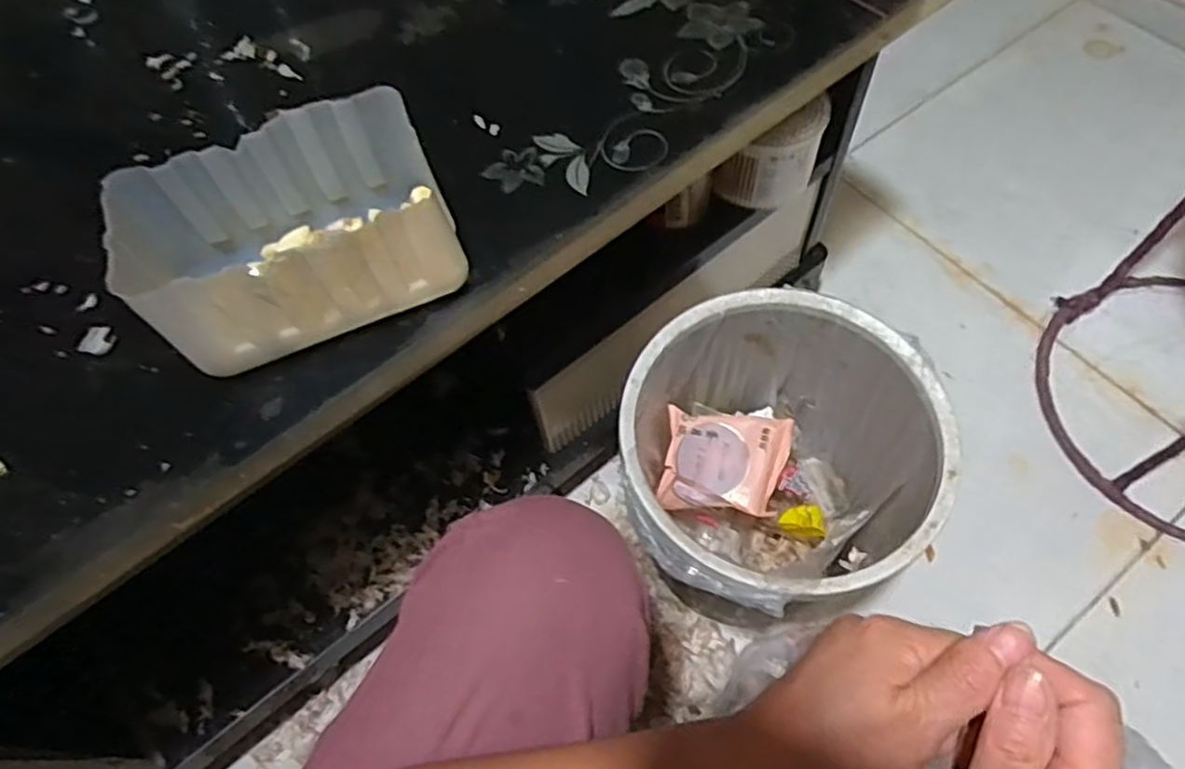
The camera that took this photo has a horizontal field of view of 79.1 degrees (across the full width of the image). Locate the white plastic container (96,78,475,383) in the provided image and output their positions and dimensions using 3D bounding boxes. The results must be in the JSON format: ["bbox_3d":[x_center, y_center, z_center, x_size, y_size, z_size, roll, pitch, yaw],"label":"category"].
[{"bbox_3d":[-0.159,-0.076,0.394,0.155,0.086,0.099,-21,62,-8],"label":"white plastic container"}]

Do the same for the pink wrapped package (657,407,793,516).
[{"bbox_3d":[0.116,0.070,0.630,0.107,0.040,0.089,6,77,21],"label":"pink wrapped package"}]

